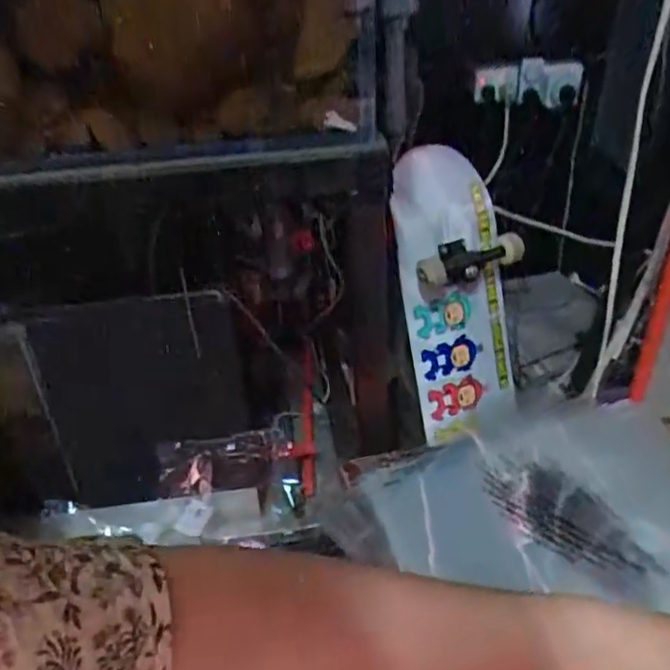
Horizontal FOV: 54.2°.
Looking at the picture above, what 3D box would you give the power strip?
[{"bbox_3d":[0.493,-0.641,1.674,0.271,0.116,0.062,-4,34,-2],"label":"power strip"}]

